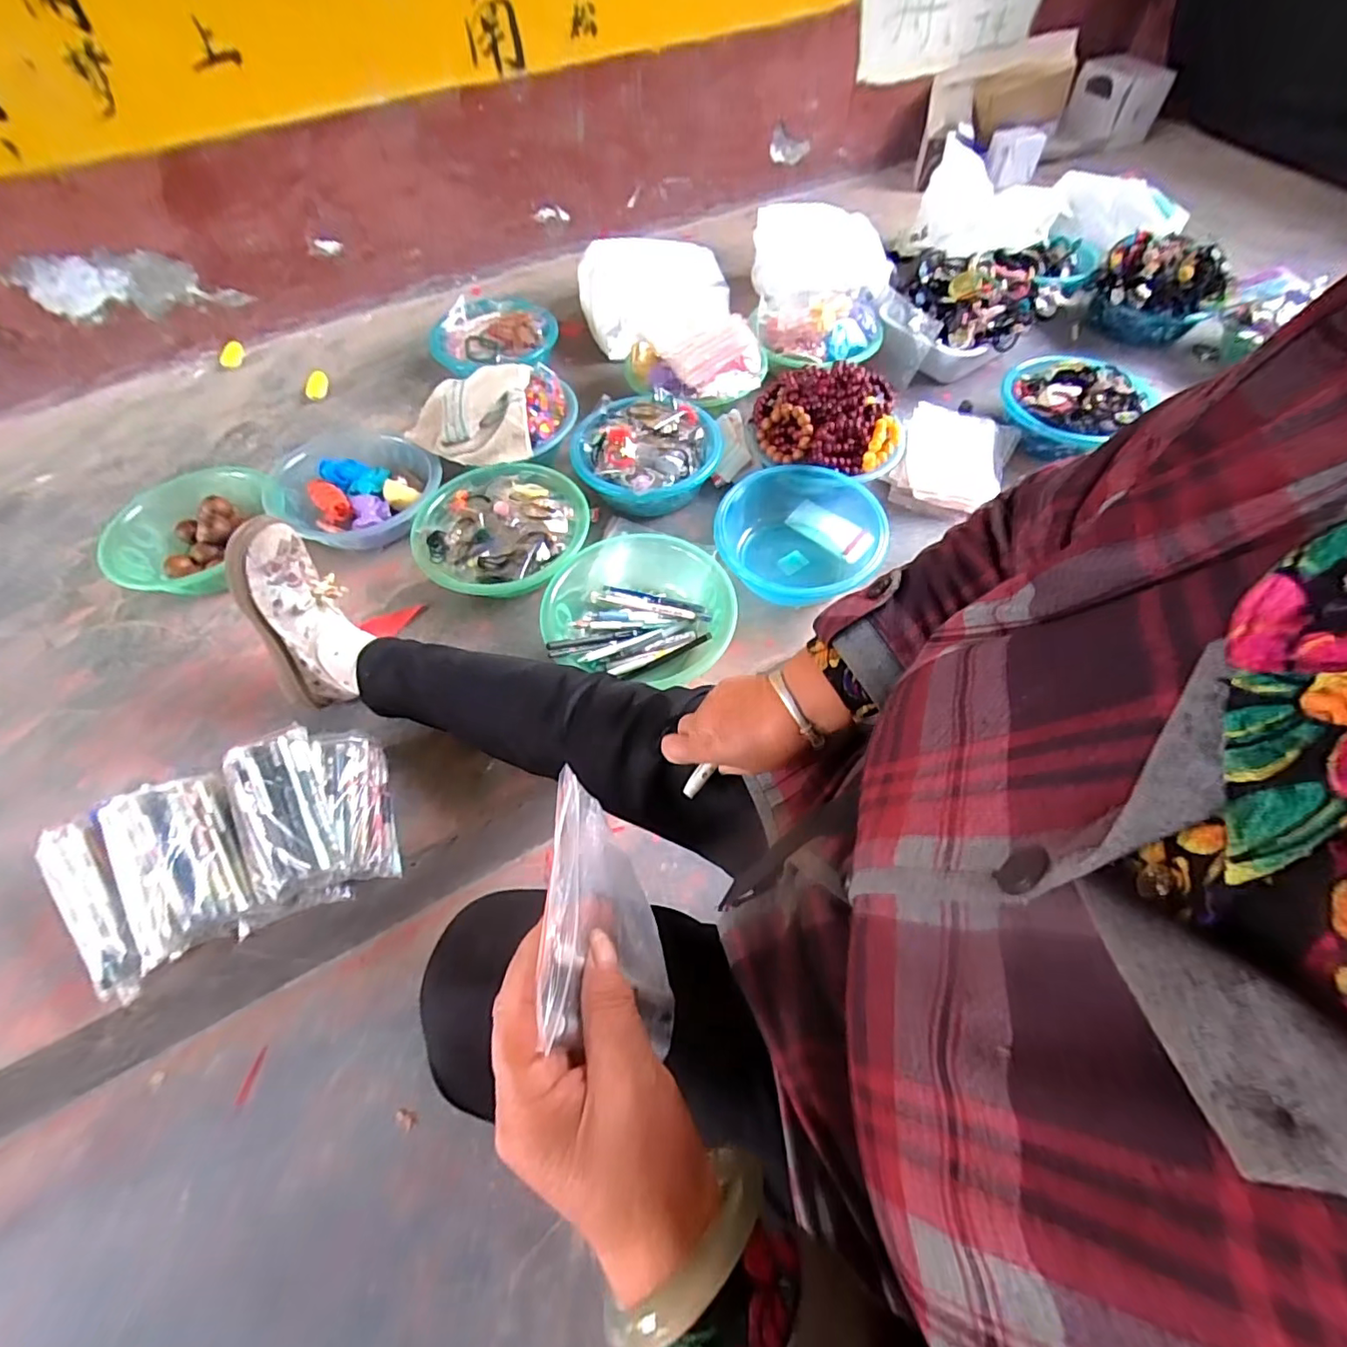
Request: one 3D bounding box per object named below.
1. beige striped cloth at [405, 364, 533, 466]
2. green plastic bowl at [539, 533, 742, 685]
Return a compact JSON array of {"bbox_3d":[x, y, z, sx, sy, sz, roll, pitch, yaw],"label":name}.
[{"bbox_3d":[-0.315,-0.406,0.876,0.187,0.053,0.195,-7,57,-3],"label":"beige striped cloth"},{"bbox_3d":[-0.044,-0.089,0.758,0.239,0.080,0.205,-1,57,1],"label":"green plastic bowl"}]

